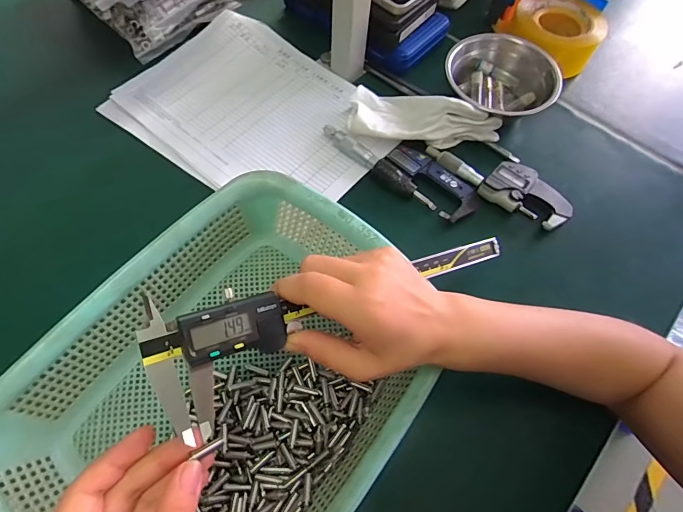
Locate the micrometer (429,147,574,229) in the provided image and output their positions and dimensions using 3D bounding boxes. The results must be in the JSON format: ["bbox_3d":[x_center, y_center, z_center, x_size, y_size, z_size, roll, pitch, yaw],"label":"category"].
[{"bbox_3d":[0.170,-0.083,0.444,0.159,0.018,0.050,29,65,11],"label":"micrometer"}]

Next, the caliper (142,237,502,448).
[{"bbox_3d":[0.016,0.044,0.286,0.274,0.012,0.077,-9,93,-31],"label":"caliper"}]

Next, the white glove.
[{"bbox_3d":[0.094,-0.153,0.460,0.169,0.036,0.063,14,63,3],"label":"white glove"}]

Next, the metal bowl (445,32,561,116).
[{"bbox_3d":[0.186,-0.216,0.490,0.128,0.053,0.118,-1,63,-4],"label":"metal bowl"}]

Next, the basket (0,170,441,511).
[{"bbox_3d":[-0.075,0.094,0.304,0.222,0.089,0.291,34,66,13],"label":"basket"}]

